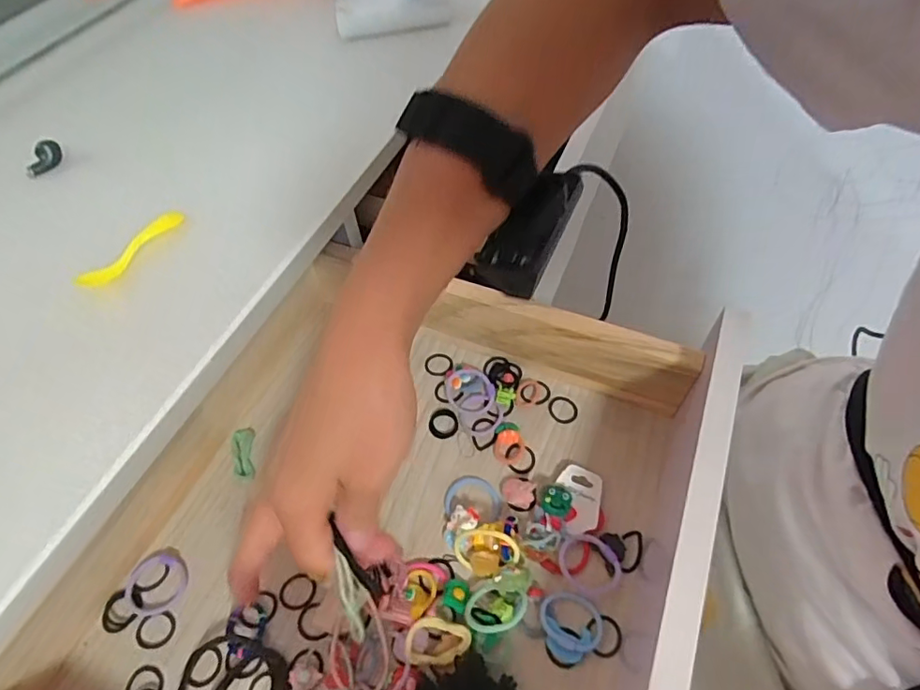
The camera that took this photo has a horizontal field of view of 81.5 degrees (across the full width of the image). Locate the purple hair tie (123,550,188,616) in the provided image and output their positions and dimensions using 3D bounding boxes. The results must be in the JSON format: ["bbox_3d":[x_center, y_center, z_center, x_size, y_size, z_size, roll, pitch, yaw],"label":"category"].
[{"bbox_3d":[-0.184,0.144,0.324,0.037,0.004,0.035,-2,57,2],"label":"purple hair tie"}]

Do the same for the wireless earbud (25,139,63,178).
[{"bbox_3d":[-0.303,-0.135,0.386,0.018,0.013,0.029,37,66,24],"label":"wireless earbud"}]

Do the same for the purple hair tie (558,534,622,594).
[{"bbox_3d":[0.077,0.130,0.315,0.036,0.007,0.030,27,62,19],"label":"purple hair tie"}]

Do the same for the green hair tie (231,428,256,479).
[{"bbox_3d":[-0.150,0.075,0.369,0.015,0.005,0.038,-14,57,-5],"label":"green hair tie"}]

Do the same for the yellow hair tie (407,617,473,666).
[{"bbox_3d":[-0.012,0.159,0.286,0.034,0.015,0.021,0,57,4],"label":"yellow hair tie"}]

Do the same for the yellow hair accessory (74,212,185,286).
[{"bbox_3d":[-0.203,-0.061,0.333,0.006,0.014,0.074,24,61,17],"label":"yellow hair accessory"}]

